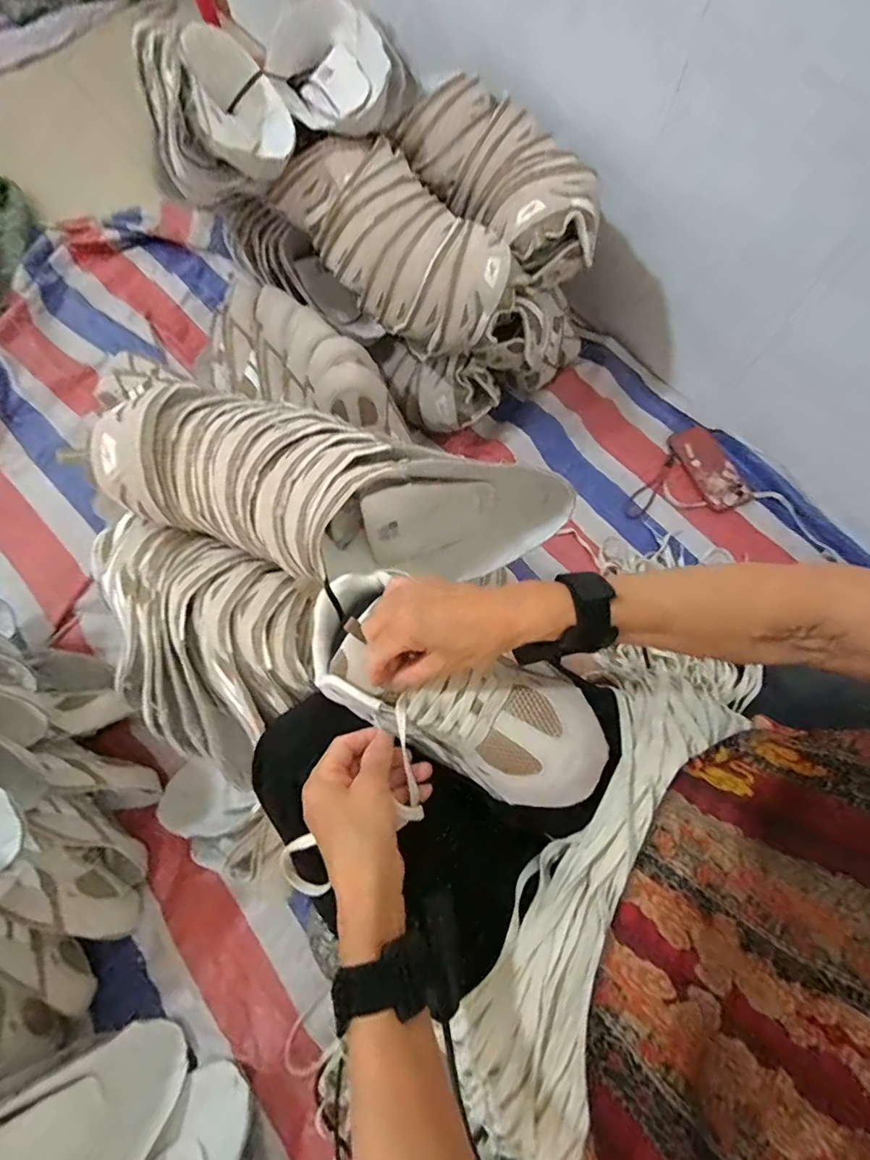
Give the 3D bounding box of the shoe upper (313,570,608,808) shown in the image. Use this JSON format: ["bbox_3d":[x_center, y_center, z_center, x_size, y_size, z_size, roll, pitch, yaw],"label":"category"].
[{"bbox_3d":[0.007,0.079,0.406,0.258,0.065,0.109,26,69,19],"label":"shoe upper"}]

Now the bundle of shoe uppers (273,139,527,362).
[{"bbox_3d":[-0.052,-0.465,0.718,0.153,0.120,0.339,-39,73,-15],"label":"bundle of shoe uppers"}]

